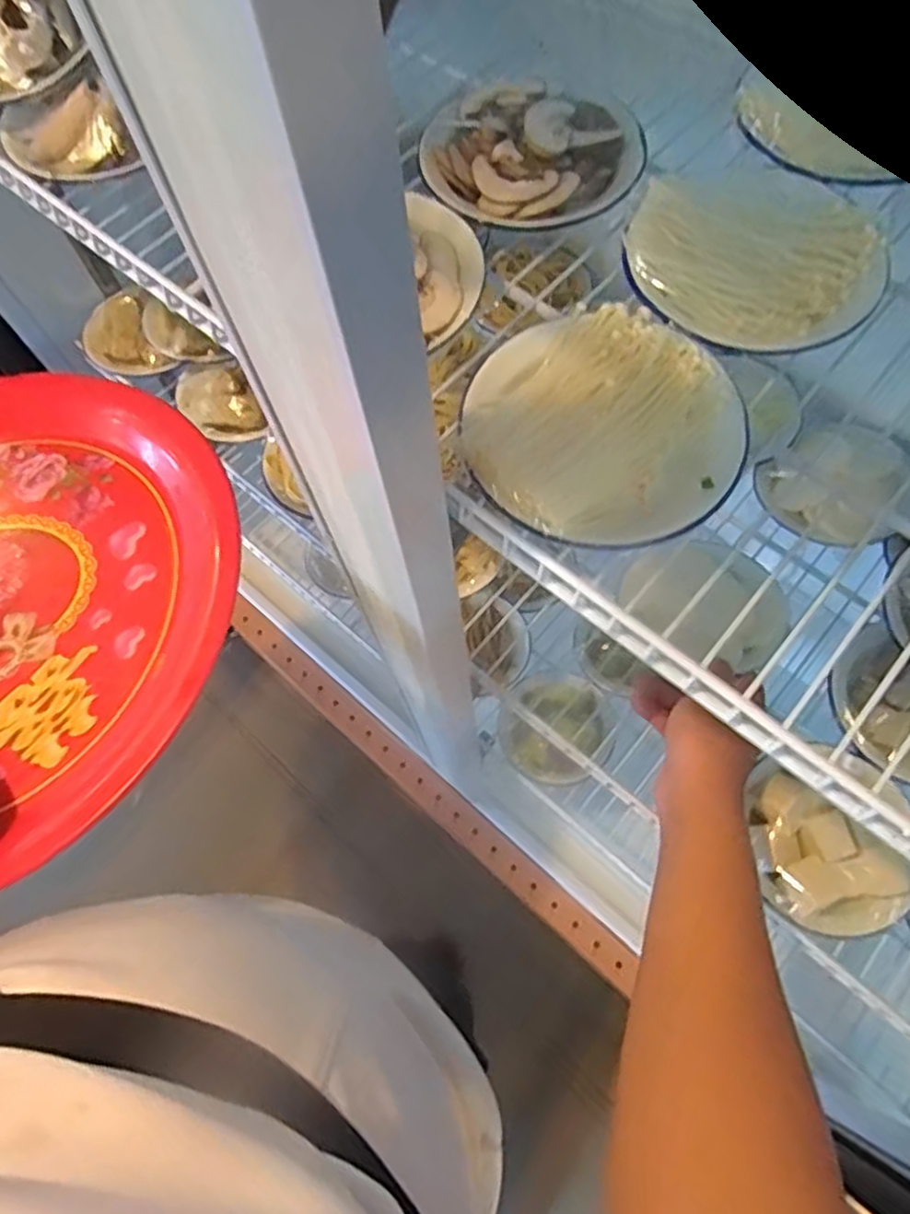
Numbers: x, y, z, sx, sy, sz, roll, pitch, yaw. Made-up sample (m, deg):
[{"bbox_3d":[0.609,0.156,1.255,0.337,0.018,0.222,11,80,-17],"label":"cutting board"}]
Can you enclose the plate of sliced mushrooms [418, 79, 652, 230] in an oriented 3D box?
[{"bbox_3d":[0.047,-0.281,0.435,0.130,0.029,0.101,-5,67,3],"label":"plate of sliced mushrooms"}]

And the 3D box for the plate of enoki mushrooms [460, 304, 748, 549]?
[{"bbox_3d":[0.071,-0.091,0.345,0.128,0.023,0.131,0,63,0],"label":"plate of enoki mushrooms"}]

